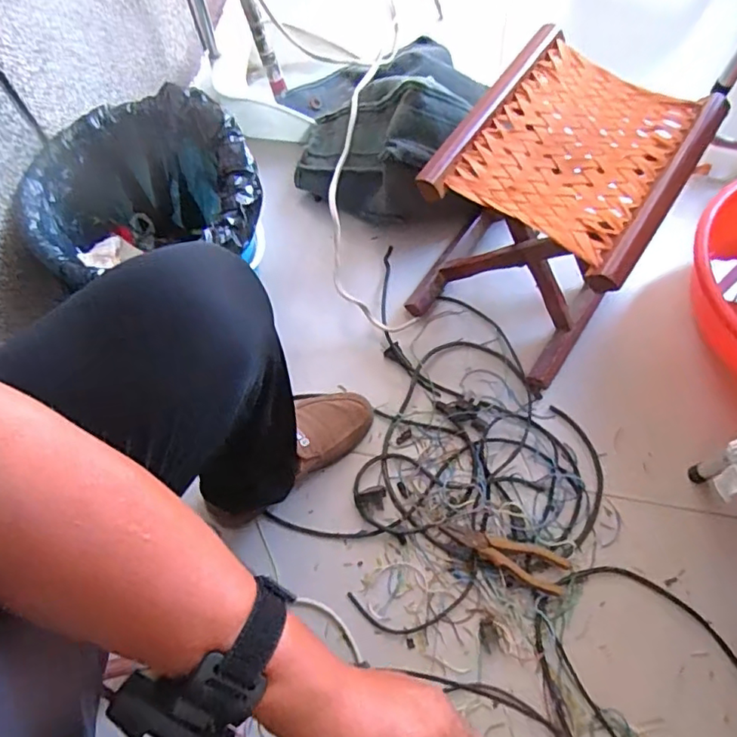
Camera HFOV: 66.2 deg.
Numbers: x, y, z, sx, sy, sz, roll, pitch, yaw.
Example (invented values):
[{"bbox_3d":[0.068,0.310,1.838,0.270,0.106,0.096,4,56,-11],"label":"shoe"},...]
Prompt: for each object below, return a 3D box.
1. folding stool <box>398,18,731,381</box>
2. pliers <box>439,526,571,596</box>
[{"bbox_3d":[0.236,-0.197,0.771,0.251,0.295,0.291,31,70,14],"label":"folding stool"},{"bbox_3d":[0.173,0.240,0.720,0.162,0.025,0.044,17,68,8],"label":"pliers"}]

